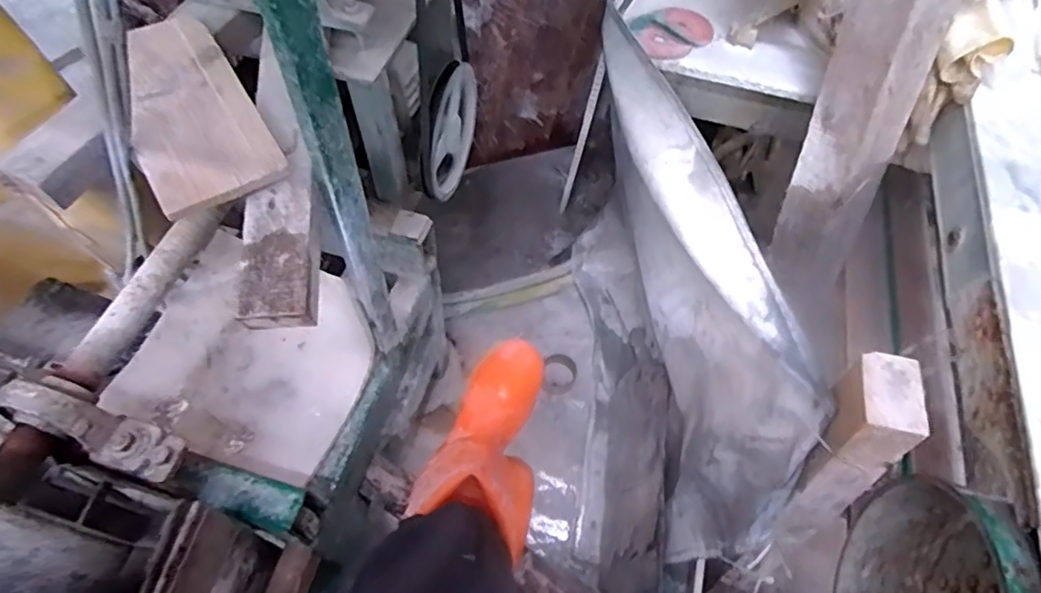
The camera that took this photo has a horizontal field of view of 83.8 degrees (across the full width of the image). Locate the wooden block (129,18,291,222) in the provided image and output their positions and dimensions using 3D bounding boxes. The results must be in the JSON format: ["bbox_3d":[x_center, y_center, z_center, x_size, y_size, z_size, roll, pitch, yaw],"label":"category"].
[{"bbox_3d":[-0.350,-0.197,0.606,0.123,0.026,0.241,-30,74,-19],"label":"wooden block"}]

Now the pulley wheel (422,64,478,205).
[{"bbox_3d":[-0.110,-0.262,0.907,0.031,0.198,0.193,14,58,7],"label":"pulley wheel"}]

